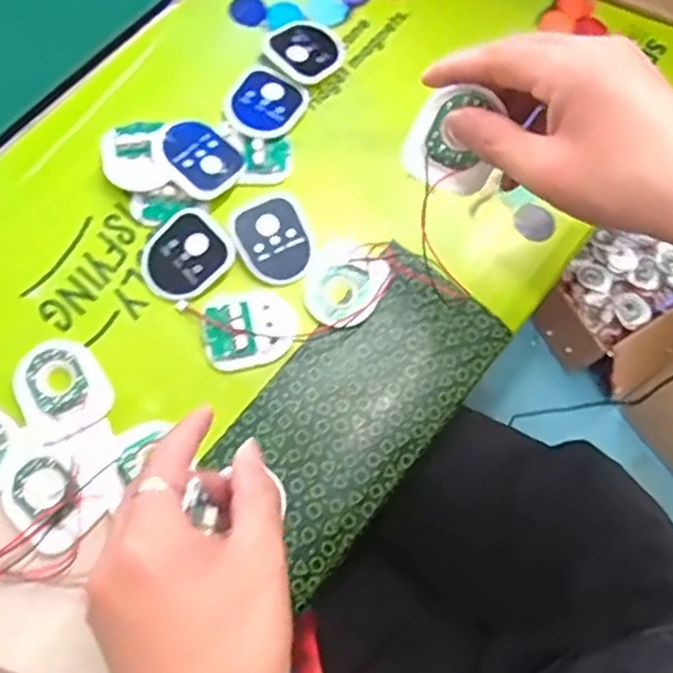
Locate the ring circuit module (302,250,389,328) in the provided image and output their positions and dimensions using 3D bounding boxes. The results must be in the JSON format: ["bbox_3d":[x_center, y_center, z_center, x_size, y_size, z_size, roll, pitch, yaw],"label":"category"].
[{"bbox_3d":[0.004,-0.033,0.447,0.047,0.009,0.052,21,72,3],"label":"ring circuit module"}]

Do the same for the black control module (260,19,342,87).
[{"bbox_3d":[-0.021,-0.204,0.488,0.046,0.007,0.056,45,60,1],"label":"black control module"}]

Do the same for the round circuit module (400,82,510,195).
[{"bbox_3d":[0.065,-0.105,0.368,0.049,0.056,0.012,24,37,-6],"label":"round circuit module"}]

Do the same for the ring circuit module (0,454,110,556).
[{"bbox_3d":[-0.163,0.095,0.391,0.054,0.004,0.041,41,74,9],"label":"ring circuit module"}]

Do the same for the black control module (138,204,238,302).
[{"bbox_3d":[-0.097,-0.052,0.440,0.050,0.005,0.057,44,89,6],"label":"black control module"}]

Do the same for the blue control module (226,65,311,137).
[{"bbox_3d":[-0.051,-0.161,0.475,0.050,0.013,0.054,29,73,5],"label":"blue control module"}]

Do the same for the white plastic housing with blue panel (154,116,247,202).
[{"bbox_3d":[-0.091,-0.120,0.451,0.061,0.011,0.047,44,75,10],"label":"white plastic housing with blue panel"}]

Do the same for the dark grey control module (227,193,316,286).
[{"bbox_3d":[-0.040,-0.063,0.445,0.048,0.004,0.058,-30,89,-14],"label":"dark grey control module"}]

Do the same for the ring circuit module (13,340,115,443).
[{"bbox_3d":[-0.164,0.030,0.410,0.049,0.005,0.058,-28,76,-12],"label":"ring circuit module"}]

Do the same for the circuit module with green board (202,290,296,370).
[{"bbox_3d":[-0.055,-0.006,0.430,0.056,0.006,0.048,-10,73,-7],"label":"circuit module with green board"}]

